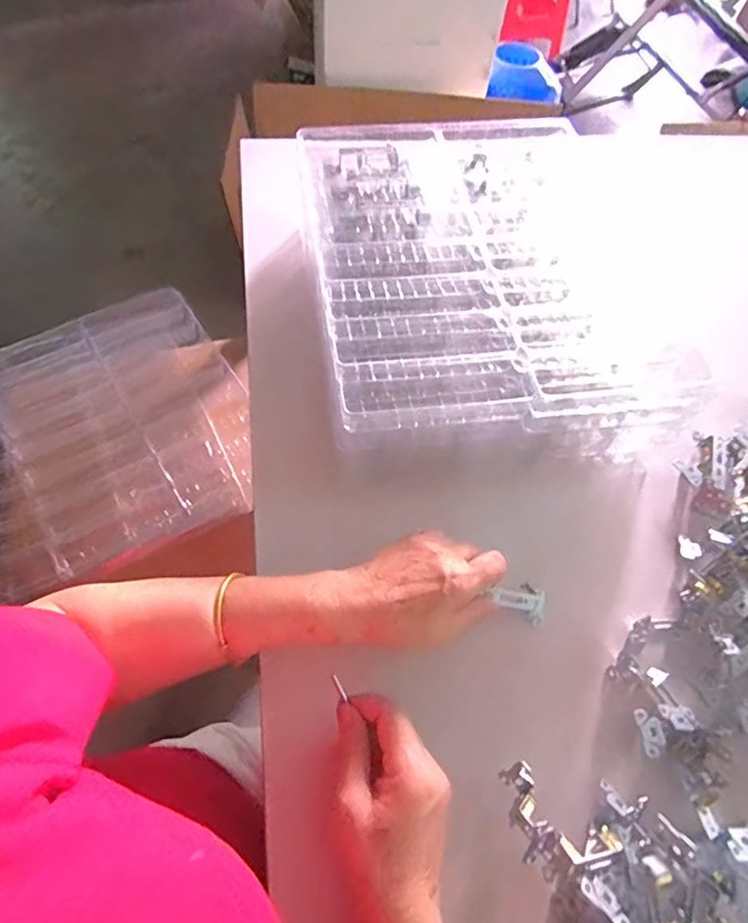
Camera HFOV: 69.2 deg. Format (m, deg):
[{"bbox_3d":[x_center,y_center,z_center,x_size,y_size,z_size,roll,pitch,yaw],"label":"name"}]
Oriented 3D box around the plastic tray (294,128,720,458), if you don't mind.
[{"bbox_3d":[0.104,-0.215,0.589,0.337,0.060,0.443,-3,60,-6],"label":"plastic tray"}]

